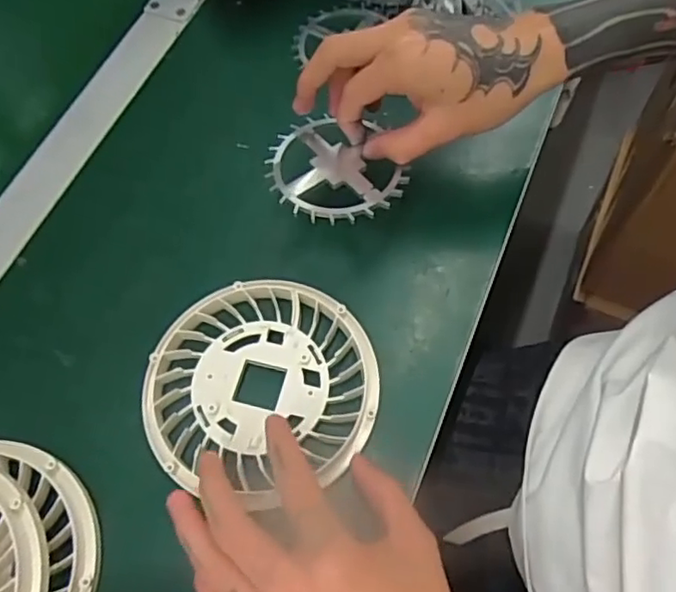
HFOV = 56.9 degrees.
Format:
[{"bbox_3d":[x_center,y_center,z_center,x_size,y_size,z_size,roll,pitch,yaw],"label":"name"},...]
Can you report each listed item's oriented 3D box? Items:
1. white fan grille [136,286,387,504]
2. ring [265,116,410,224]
[{"bbox_3d":[-0.043,0.050,0.360,0.130,0.013,0.124,-1,64,3],"label":"white fan grille"},{"bbox_3d":[-0.003,-0.079,0.385,0.077,0.010,0.086,-24,65,-8],"label":"ring"}]

